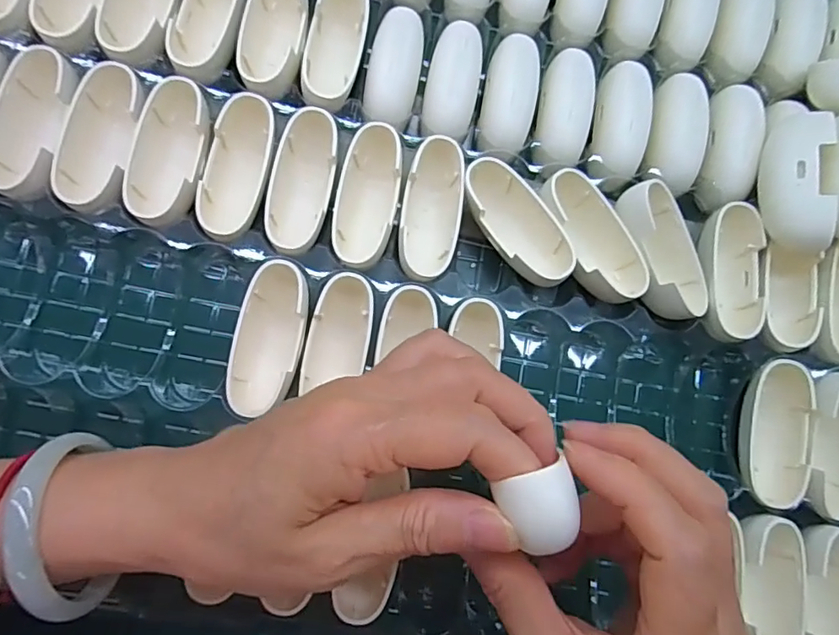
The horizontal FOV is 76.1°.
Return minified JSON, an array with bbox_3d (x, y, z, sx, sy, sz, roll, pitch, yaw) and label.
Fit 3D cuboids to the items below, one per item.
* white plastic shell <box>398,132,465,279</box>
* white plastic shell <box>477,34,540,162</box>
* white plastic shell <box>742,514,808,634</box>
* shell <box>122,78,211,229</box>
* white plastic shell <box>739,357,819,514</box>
[{"bbox_3d":[0.005,-0.051,0.264,0.027,0.026,0.069,9,82,-5],"label":"white plastic shell"},{"bbox_3d":[0.046,-0.111,0.272,0.027,0.011,0.071,12,82,-4],"label":"white plastic shell"},{"bbox_3d":[0.163,0.128,0.249,0.029,0.018,0.069,4,82,-6],"label":"white plastic shell"},{"bbox_3d":[-0.117,-0.076,0.251,0.029,0.024,0.070,8,82,-5],"label":"shell"},{"bbox_3d":[0.174,0.057,0.264,0.028,0.025,0.067,12,81,-4],"label":"white plastic shell"}]

